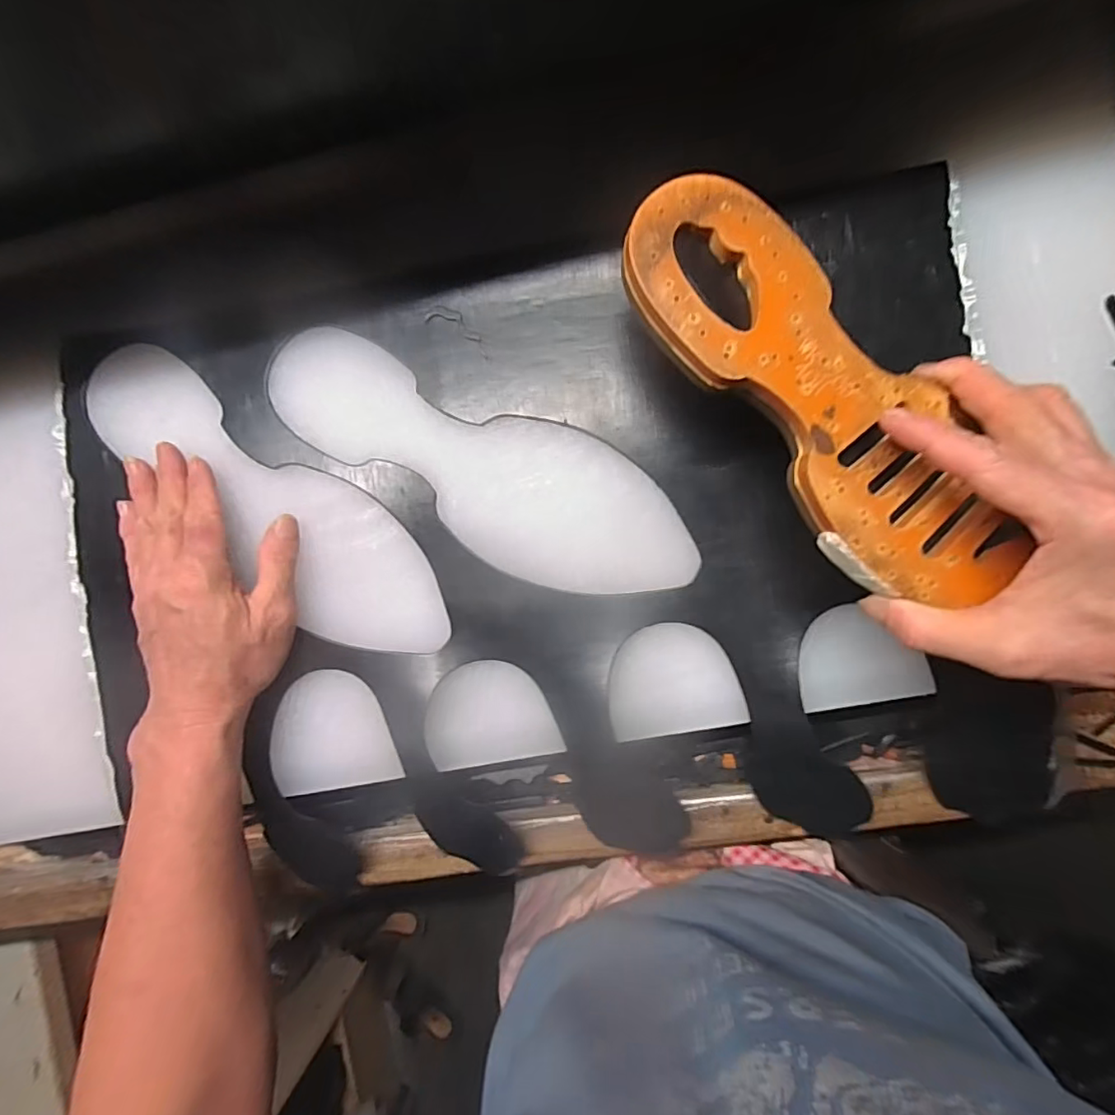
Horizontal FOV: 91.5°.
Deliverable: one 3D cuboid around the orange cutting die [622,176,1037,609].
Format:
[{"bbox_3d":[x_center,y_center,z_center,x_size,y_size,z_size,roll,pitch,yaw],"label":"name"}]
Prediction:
[{"bbox_3d":[0.127,-0.080,0.262,0.085,0.013,0.240,-37,89,1],"label":"orange cutting die"}]

